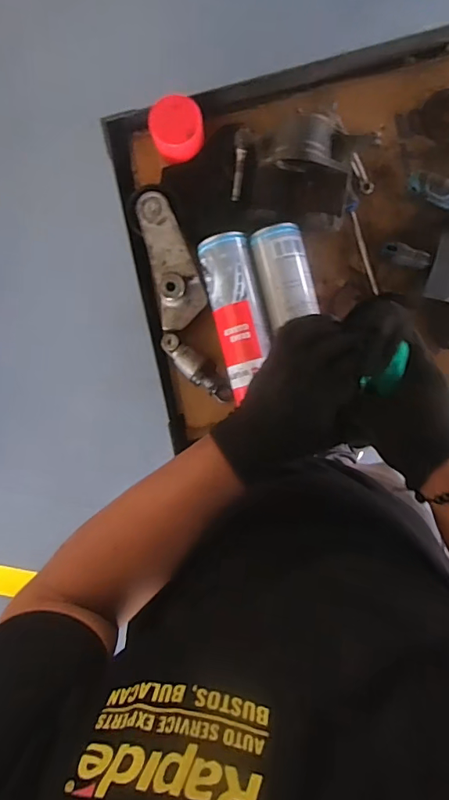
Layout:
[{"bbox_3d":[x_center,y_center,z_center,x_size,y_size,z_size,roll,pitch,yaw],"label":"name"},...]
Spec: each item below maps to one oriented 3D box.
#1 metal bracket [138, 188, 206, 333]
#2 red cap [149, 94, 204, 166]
[{"bbox_3d":[-0.068,-0.182,0.583,0.060,0.032,0.175,-12,92,4],"label":"metal bracket"},{"bbox_3d":[-0.059,-0.345,0.585,0.065,0.047,0.067,-2,92,3],"label":"red cap"}]

